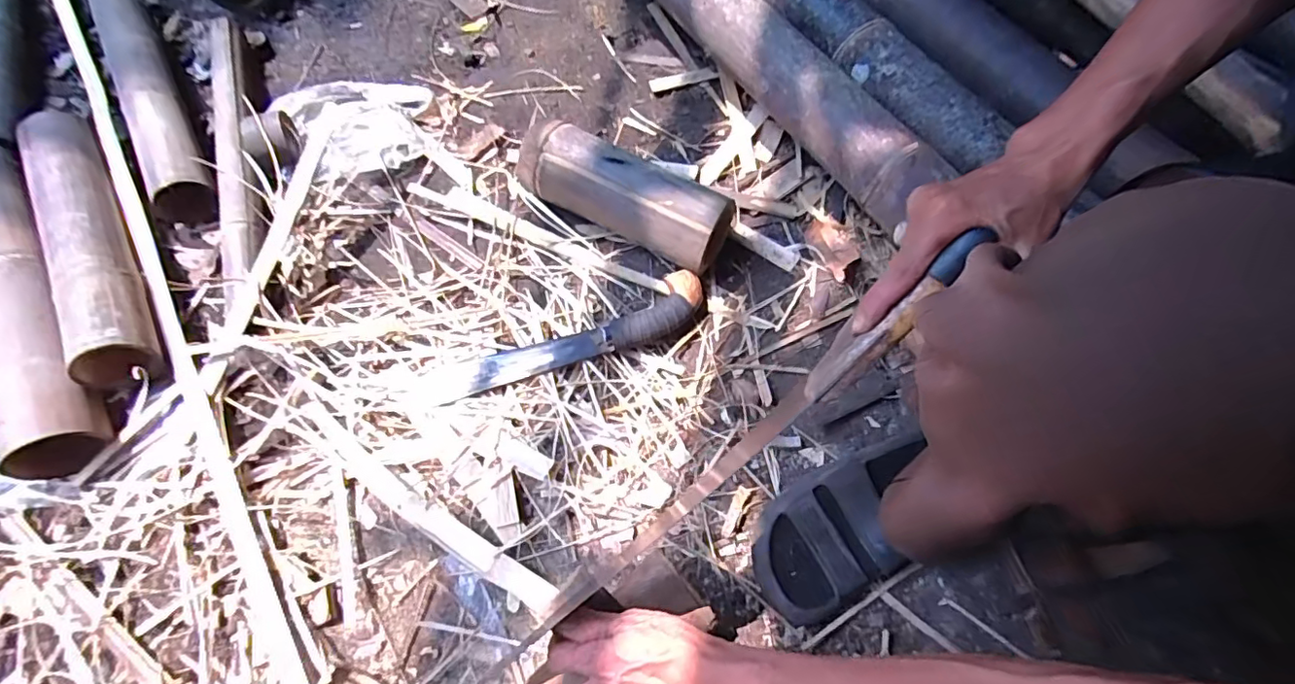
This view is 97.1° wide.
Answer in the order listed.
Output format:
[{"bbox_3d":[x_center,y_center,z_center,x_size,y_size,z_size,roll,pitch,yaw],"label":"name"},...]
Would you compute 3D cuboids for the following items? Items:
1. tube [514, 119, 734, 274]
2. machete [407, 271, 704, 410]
[{"bbox_3d":[-0.028,-0.171,0.680,0.263,0.088,0.077,28,70,14],"label":"tube"},{"bbox_3d":[-0.089,0.003,0.626,0.328,0.026,0.059,-21,67,-10],"label":"machete"}]

